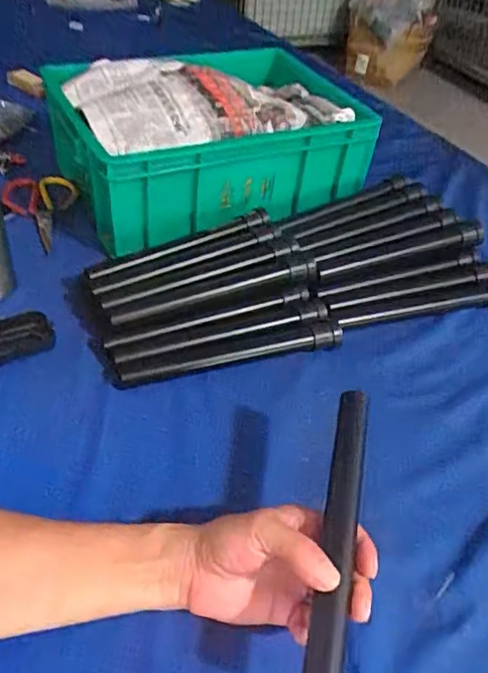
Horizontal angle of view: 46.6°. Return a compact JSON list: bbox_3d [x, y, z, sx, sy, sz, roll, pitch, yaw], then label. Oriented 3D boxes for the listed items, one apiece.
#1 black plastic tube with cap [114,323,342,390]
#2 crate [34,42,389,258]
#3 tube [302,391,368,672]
[{"bbox_3d":[-0.012,0.021,0.616,0.247,0.027,0.026,-9,45,-15],"label":"black plastic tube with cap"},{"bbox_3d":[-0.047,-0.292,0.808,0.403,0.142,0.283,-19,49,-24],"label":"crate"},{"bbox_3d":[0.069,0.131,0.402,0.024,0.028,0.215,12,48,6],"label":"tube"}]

